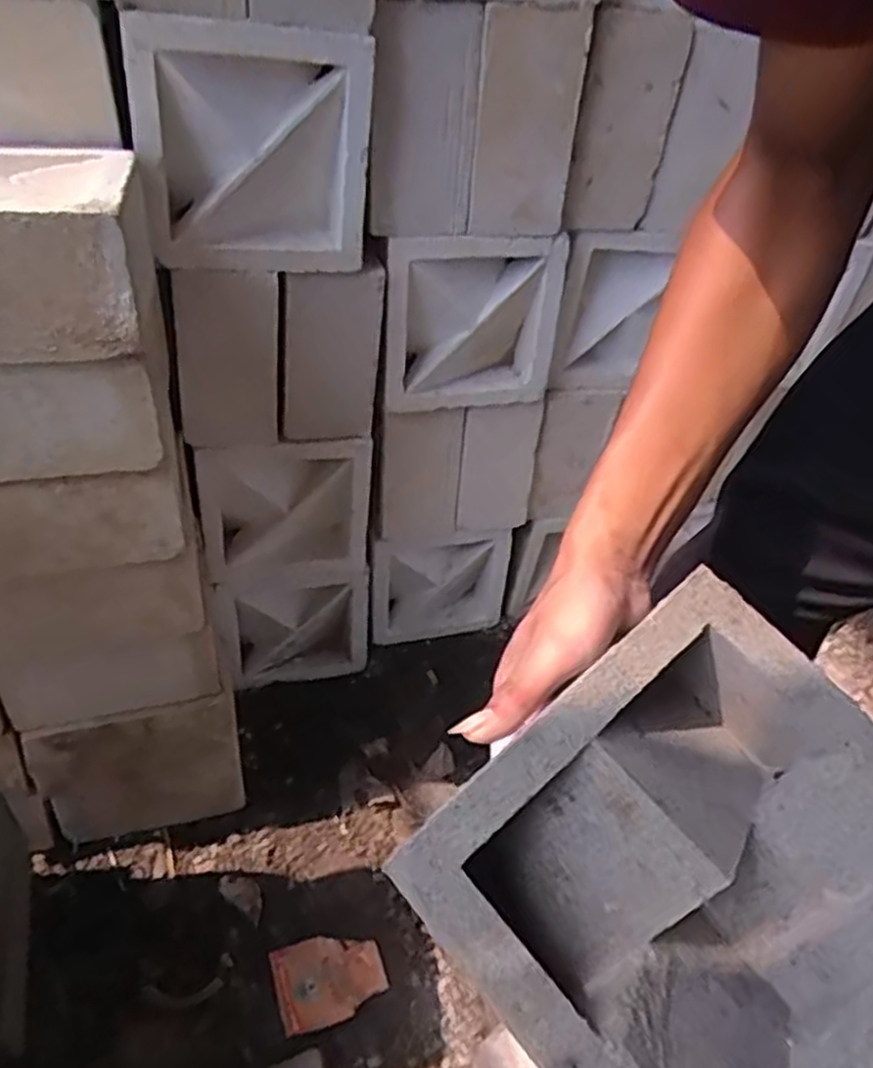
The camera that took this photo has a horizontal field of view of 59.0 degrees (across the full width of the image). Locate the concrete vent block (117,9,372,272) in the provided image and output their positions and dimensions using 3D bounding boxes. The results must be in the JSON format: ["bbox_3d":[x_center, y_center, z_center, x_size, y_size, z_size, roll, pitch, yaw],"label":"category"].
[{"bbox_3d":[-0.172,-0.356,0.710,0.206,0.198,0.077,-14,45,-23],"label":"concrete vent block"}]

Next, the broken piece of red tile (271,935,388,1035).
[{"bbox_3d":[-0.111,0.464,0.810,0.110,0.015,0.084,-10,43,-19],"label":"broken piece of red tile"}]

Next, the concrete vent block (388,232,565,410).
[{"bbox_3d":[0.043,-0.239,0.879,0.208,0.192,0.061,-14,44,-23],"label":"concrete vent block"}]

